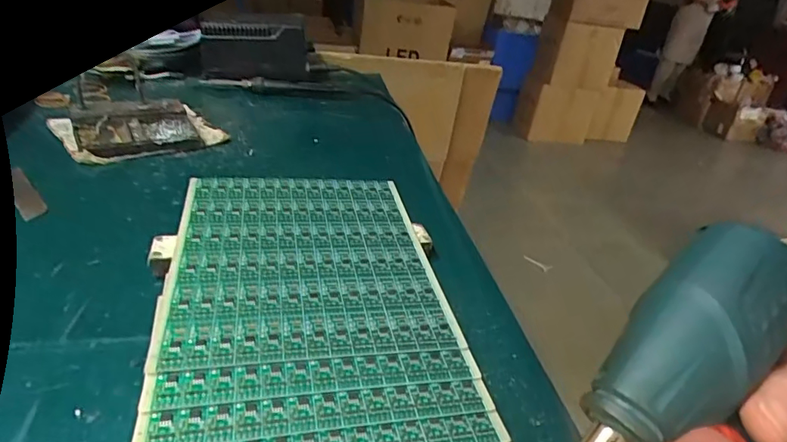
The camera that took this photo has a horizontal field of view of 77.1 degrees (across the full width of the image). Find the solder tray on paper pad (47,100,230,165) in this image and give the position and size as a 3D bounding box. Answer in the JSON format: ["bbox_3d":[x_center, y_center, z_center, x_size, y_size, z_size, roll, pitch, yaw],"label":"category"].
[{"bbox_3d":[-0.267,-0.098,0.526,0.149,0.029,0.102,-15,35,-38],"label":"solder tray on paper pad"}]

